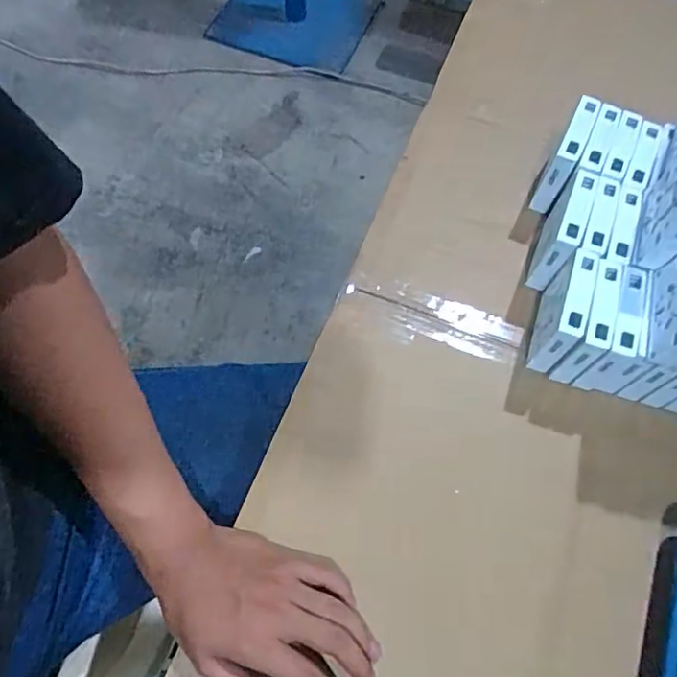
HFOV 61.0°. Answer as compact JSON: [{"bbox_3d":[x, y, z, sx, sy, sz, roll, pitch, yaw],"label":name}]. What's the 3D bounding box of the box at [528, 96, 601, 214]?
[{"bbox_3d":[0.233,-0.188,0.590,0.023,0.077,0.085,26,68,10],"label":"box"}]

